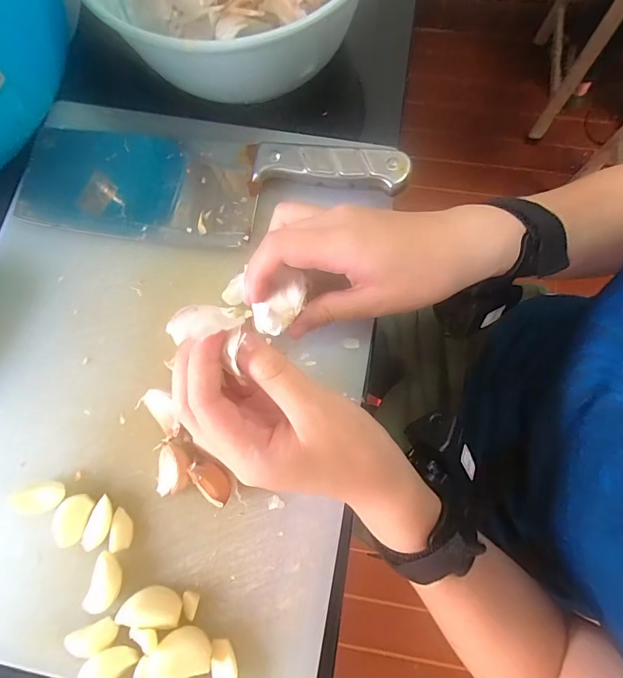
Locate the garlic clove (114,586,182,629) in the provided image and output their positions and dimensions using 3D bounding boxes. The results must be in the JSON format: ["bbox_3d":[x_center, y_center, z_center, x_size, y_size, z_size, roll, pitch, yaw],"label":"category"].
[{"bbox_3d":[-0.090,0.151,0.218,0.033,0.013,0.018,10,78,4],"label":"garlic clove"}]

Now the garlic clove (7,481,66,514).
[{"bbox_3d":[-0.162,0.095,0.234,0.026,0.015,0.016,-14,77,-2],"label":"garlic clove"}]

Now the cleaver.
[{"bbox_3d":[-0.077,-0.108,0.275,0.271,0.021,0.080,7,78,3],"label":"cleaver"}]

